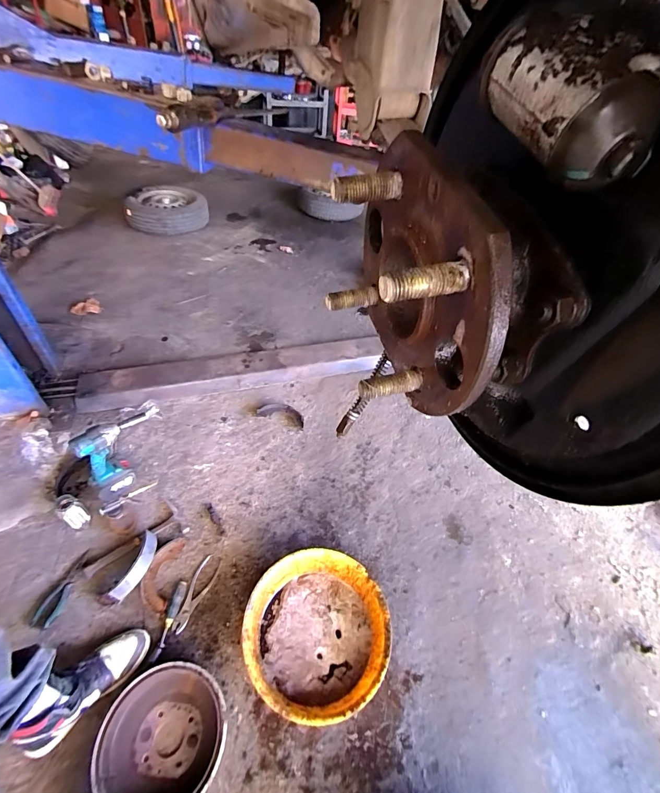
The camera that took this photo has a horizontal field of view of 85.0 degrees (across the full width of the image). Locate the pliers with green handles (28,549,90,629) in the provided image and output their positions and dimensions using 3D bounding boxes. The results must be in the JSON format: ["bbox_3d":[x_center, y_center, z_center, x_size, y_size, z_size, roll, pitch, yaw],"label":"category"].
[{"bbox_3d":[-0.718,0.513,0.973,0.061,0.013,0.190,9,43,3],"label":"pliers with green handles"}]

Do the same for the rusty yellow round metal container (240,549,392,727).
[{"bbox_3d":[-0.034,0.592,0.911,0.342,0.124,0.342,3,43,-3],"label":"rusty yellow round metal container"}]

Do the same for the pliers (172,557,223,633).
[{"bbox_3d":[-0.368,0.538,0.990,0.057,0.010,0.196,16,44,11],"label":"pliers"}]

